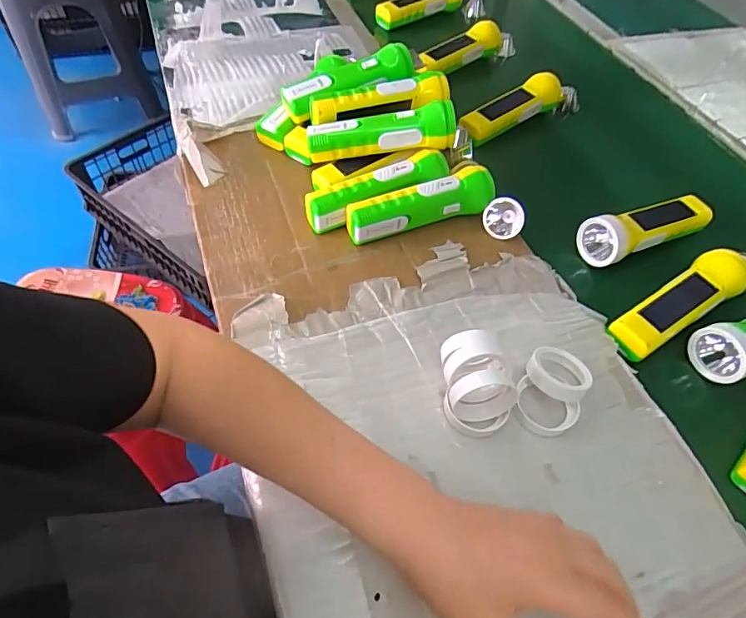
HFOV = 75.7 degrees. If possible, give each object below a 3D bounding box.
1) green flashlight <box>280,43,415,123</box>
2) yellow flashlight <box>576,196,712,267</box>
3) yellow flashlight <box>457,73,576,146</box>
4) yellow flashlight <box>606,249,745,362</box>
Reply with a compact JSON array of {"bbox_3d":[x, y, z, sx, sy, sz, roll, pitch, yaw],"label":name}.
[{"bbox_3d":[-0.027,-0.270,0.568,0.160,0.050,0.052,-20,59,-18],"label":"green flashlight"},{"bbox_3d":[0.288,-0.083,0.511,0.148,0.047,0.044,-15,57,-15],"label":"yellow flashlight"},{"bbox_3d":[0.193,-0.268,0.628,0.179,0.054,0.043,-23,59,-20],"label":"yellow flashlight"},{"bbox_3d":[0.300,-0.014,0.449,0.171,0.033,0.045,-26,59,-15],"label":"yellow flashlight"}]

